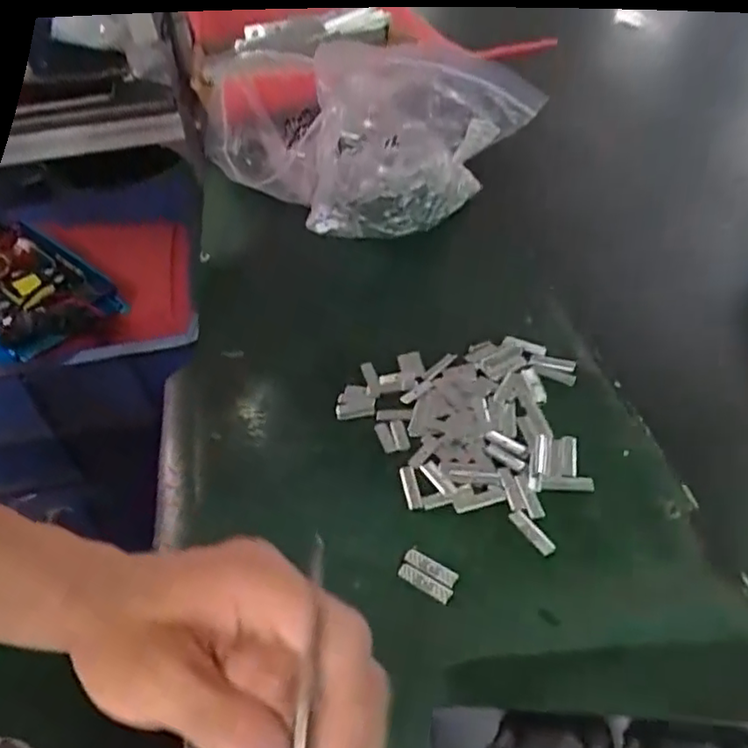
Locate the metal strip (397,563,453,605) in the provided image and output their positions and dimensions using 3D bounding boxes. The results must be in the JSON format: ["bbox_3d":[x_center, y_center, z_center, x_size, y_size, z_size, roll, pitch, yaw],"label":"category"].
[{"bbox_3d":[0.026,0.108,0.332,0.030,0.004,0.009,24,51,25],"label":"metal strip"}]

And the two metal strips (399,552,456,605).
[{"bbox_3d":[0.028,0.105,0.335,0.030,0.004,0.018,23,50,24],"label":"two metal strips"}]

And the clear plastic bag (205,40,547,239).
[{"bbox_3d":[-0.012,-0.215,0.561,0.270,0.168,0.148,24,51,25],"label":"clear plastic bag"}]

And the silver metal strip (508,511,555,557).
[{"bbox_3d":[0.086,0.087,0.349,0.008,0.004,0.031,-24,47,-19],"label":"silver metal strip"}]

